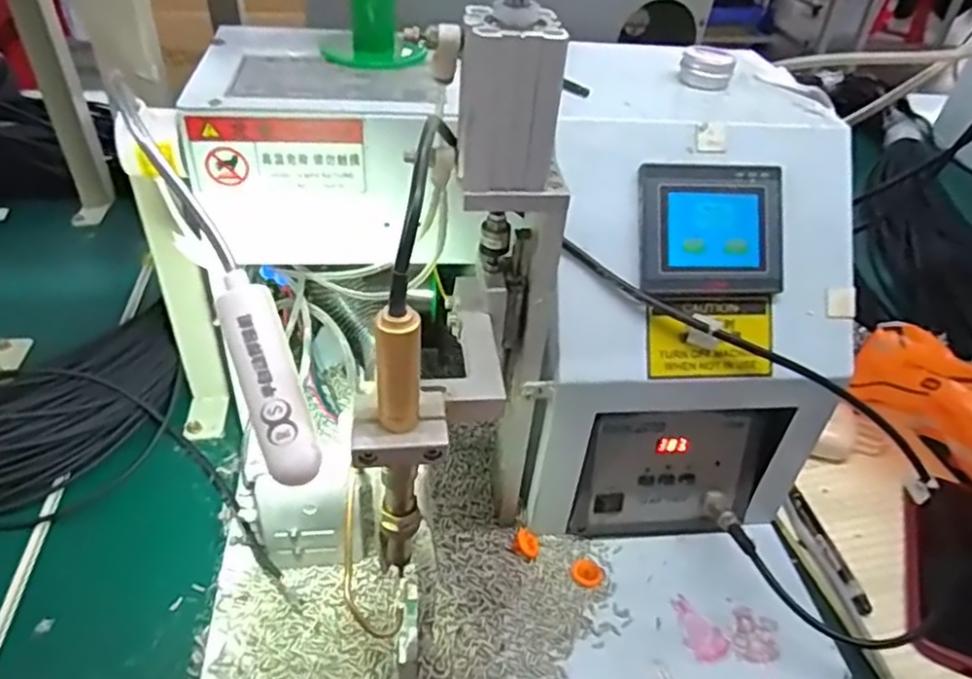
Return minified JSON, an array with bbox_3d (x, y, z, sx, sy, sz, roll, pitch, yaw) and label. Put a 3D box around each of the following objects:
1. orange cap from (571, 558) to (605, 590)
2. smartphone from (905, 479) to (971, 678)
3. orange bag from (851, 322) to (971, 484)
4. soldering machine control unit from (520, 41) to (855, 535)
[{"bbox_3d":[0.070,0.160,0.478,0.022,0.008,0.019,24,43,20],"label":"orange cap"},{"bbox_3d":[0.360,0.173,0.512,0.092,0.009,0.179,19,42,15],"label":"smartphone"},{"bbox_3d":[0.374,0.059,0.566,0.090,0.101,0.148,-29,51,-34],"label":"orange bag"},{"bbox_3d":[0.132,-0.024,0.484,0.188,0.288,0.216,6,40,0],"label":"soldering machine control unit"}]

